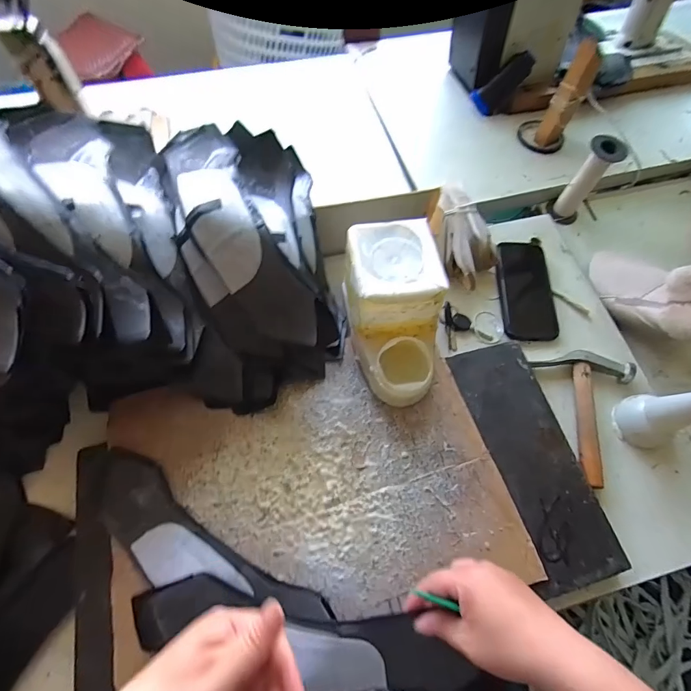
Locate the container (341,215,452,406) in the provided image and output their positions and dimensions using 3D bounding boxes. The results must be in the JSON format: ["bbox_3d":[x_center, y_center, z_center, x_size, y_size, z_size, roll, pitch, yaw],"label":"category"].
[{"bbox_3d":[0.063,-0.039,0.501,0.109,0.122,0.209,-6,65,-5],"label":"container"}]

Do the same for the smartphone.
[{"bbox_3d":[0.286,-0.097,0.623,0.082,0.015,0.186,3,64,-1],"label":"smartphone"}]

